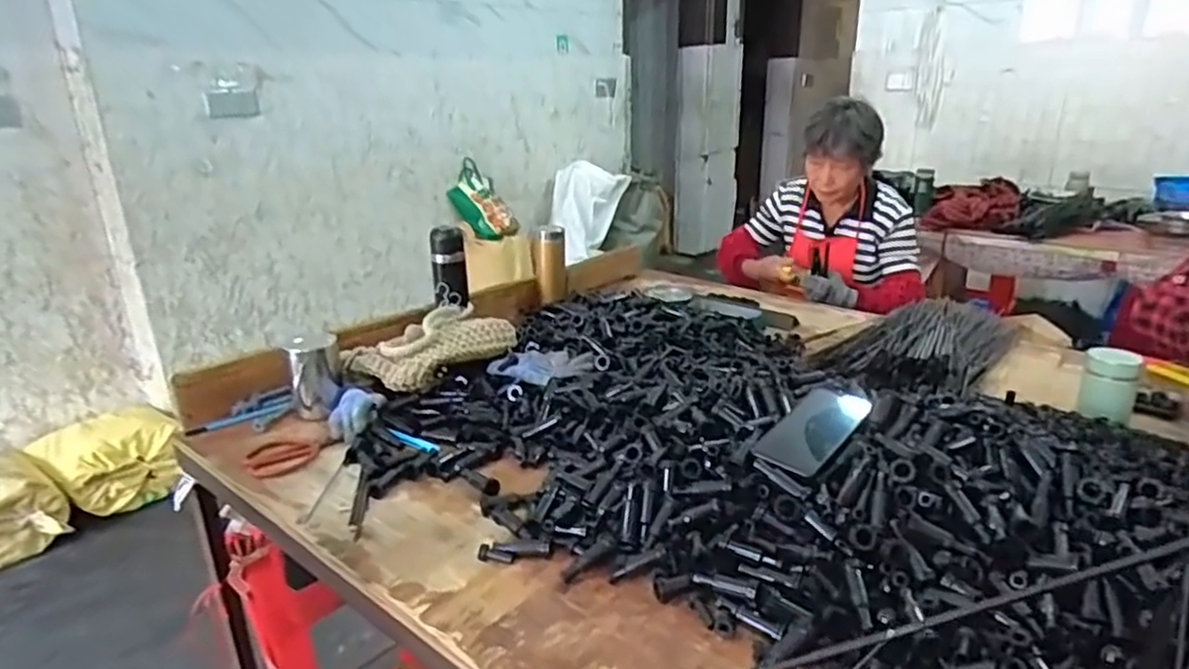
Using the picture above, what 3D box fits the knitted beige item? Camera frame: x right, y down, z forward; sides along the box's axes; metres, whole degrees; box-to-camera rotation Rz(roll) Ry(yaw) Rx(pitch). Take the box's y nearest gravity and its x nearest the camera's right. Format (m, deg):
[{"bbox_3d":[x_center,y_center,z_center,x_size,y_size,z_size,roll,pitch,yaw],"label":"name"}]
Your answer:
[{"bbox_3d":[-0.264,0.025,1.165,0.187,0.073,0.232,14,25,35],"label":"knitted beige item"}]

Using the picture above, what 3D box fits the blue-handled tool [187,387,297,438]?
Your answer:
[{"bbox_3d":[-0.535,0.127,1.086,0.068,0.025,0.161,12,24,31],"label":"blue-handled tool"}]

